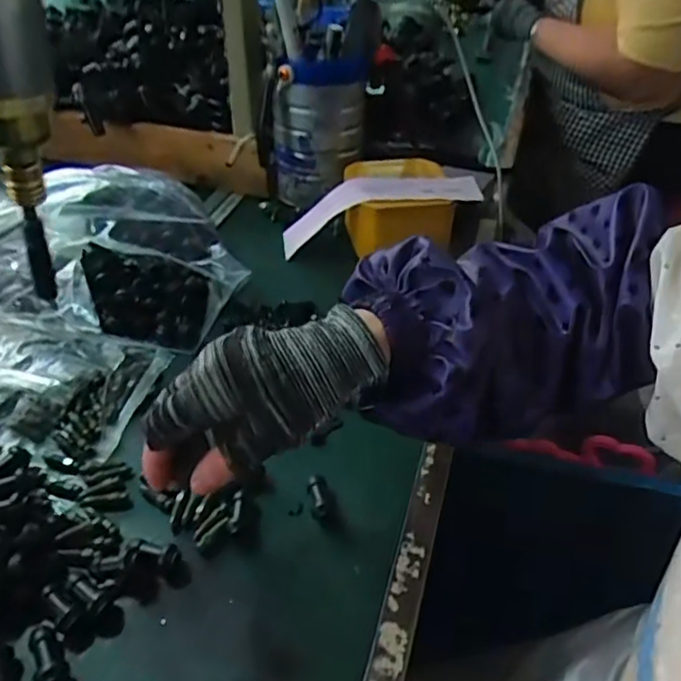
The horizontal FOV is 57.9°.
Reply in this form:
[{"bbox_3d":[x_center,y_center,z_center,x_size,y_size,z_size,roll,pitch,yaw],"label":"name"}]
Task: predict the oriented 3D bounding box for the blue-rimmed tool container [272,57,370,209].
[{"bbox_3d":[-0.023,-0.237,0.690,0.101,0.144,0.097,3,41,0],"label":"blue-rimmed tool container"}]

